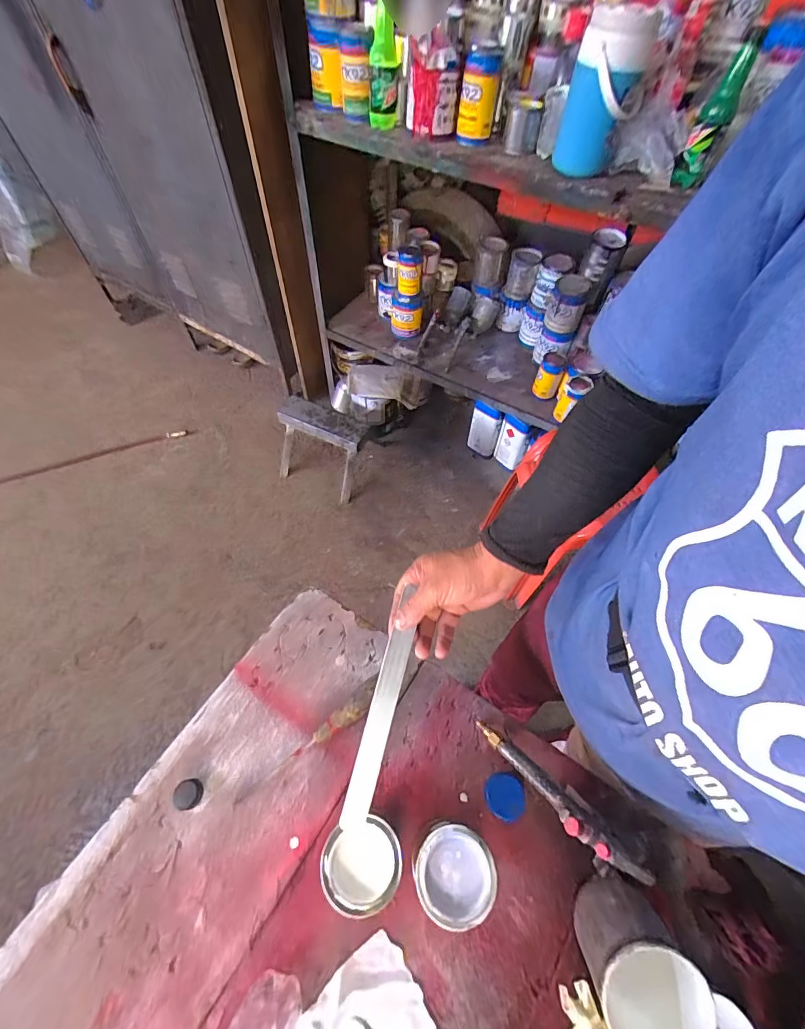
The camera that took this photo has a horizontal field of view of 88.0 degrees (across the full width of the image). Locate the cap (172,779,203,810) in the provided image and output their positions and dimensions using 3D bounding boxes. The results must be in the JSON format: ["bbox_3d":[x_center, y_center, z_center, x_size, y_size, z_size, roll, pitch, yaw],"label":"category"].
[{"bbox_3d":[-0.244,0.317,0.473,0.028,0.016,0.031,19,59,10],"label":"cap"}]

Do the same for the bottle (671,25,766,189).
[{"bbox_3d":[0.565,-0.724,0.753,0.056,0.194,0.055,24,55,20],"label":"bottle"}]

